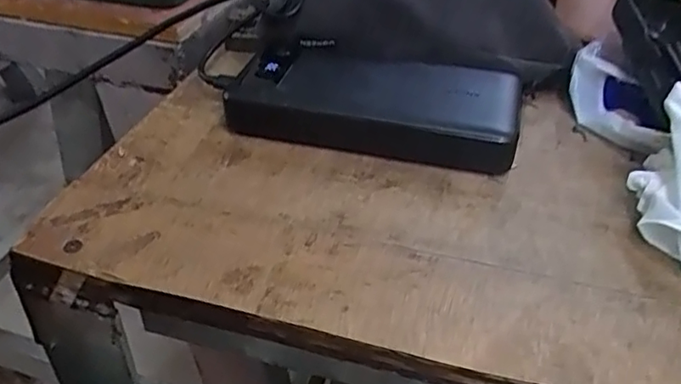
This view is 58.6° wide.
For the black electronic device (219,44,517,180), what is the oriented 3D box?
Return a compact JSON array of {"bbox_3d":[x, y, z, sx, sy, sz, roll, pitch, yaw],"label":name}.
[{"bbox_3d":[0.017,-0.051,0.338,0.155,0.027,0.074,10,43,12],"label":"black electronic device"}]

